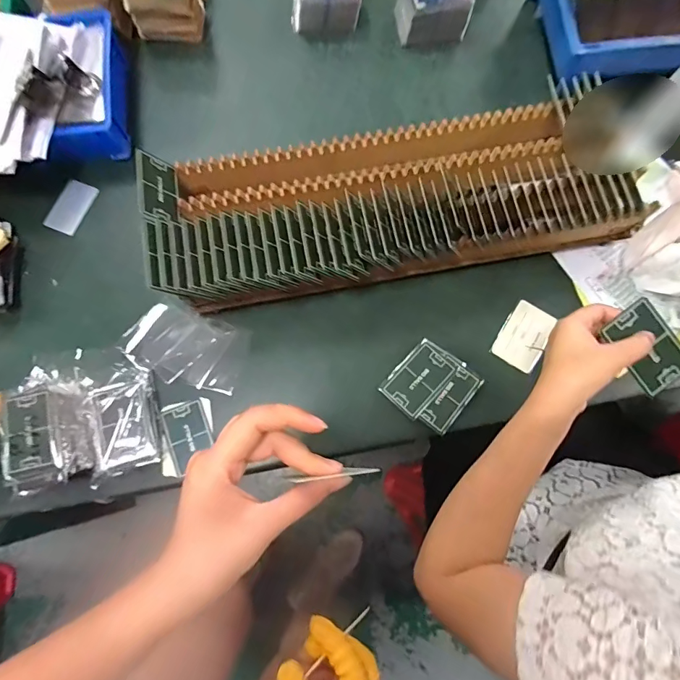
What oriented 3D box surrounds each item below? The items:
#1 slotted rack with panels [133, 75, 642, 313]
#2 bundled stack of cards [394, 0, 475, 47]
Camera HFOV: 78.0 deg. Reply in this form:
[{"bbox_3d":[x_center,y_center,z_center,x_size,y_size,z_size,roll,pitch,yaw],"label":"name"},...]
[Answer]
[{"bbox_3d":[0.062,-0.170,0.523,0.552,0.113,0.196,-13,77,-3],"label":"slotted rack with panels"},{"bbox_3d":[0.139,-0.495,0.631,0.100,0.059,0.069,-13,77,-3],"label":"bundled stack of cards"}]

